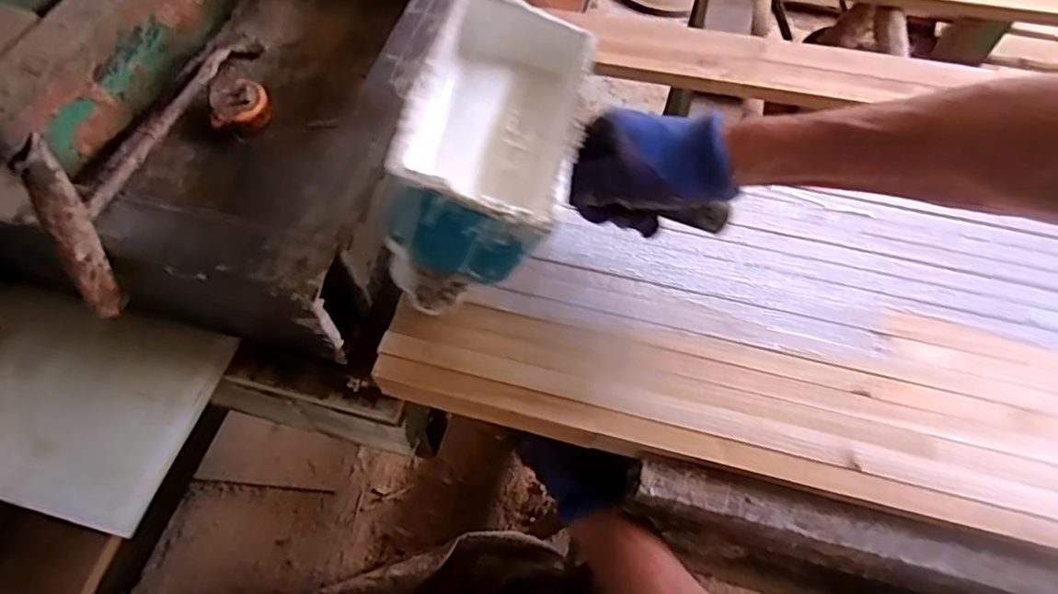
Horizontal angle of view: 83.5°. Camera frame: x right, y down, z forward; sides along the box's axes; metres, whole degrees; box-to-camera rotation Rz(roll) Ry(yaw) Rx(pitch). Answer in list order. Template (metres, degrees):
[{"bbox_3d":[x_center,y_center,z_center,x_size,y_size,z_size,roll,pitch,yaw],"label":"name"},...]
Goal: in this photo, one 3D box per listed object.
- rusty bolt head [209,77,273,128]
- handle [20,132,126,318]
[{"bbox_3d":[-0.285,-0.191,0.587,0.054,0.023,0.054,-16,62,-10],"label":"rusty bolt head"},{"bbox_3d":[-0.290,-0.040,0.379,0.019,0.117,0.017,-4,34,-3],"label":"handle"}]

